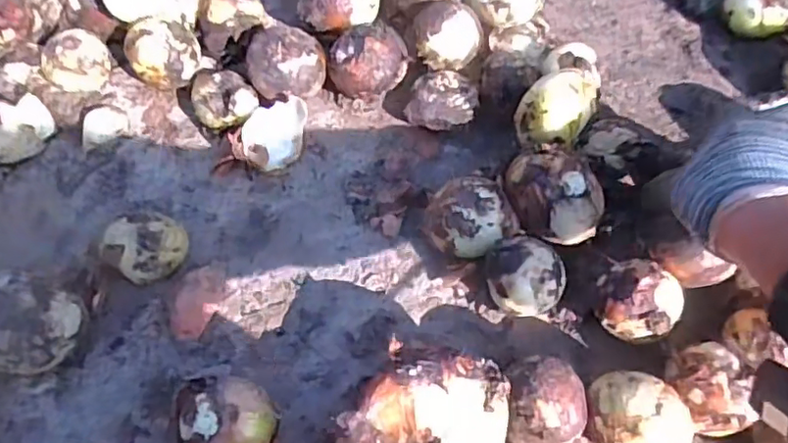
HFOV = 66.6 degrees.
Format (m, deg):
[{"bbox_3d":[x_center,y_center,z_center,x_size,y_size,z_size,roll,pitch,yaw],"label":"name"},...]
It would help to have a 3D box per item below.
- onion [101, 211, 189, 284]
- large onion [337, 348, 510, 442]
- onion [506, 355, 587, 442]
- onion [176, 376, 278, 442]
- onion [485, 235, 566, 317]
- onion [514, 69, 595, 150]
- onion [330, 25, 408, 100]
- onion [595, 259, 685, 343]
[{"bbox_3d":[-0.197,0.020,0.475,0.058,0.048,0.057,-1,61,1],"label":"onion"},{"bbox_3d":[0.019,0.136,0.390,0.115,0.075,0.083,-22,62,-10],"label":"large onion"},{"bbox_3d":[0.100,0.125,0.402,0.047,0.062,0.057,-3,61,0],"label":"onion"},{"bbox_3d":[-0.108,0.138,0.402,0.059,0.046,0.054,-1,61,1],"label":"onion"},{"bbox_3d":[0.096,0.045,0.447,0.056,0.057,0.052,-1,61,1],"label":"onion"},{"bbox_3d":[0.134,-0.094,0.491,0.055,0.043,0.066,30,66,17],"label":"onion"},{"bbox_3d":[-0.023,-0.140,0.551,0.065,0.062,0.055,-9,61,-4],"label":"onion"},{"bbox_3d":[0.175,0.061,0.435,0.055,0.058,0.054,-1,61,1],"label":"onion"}]

